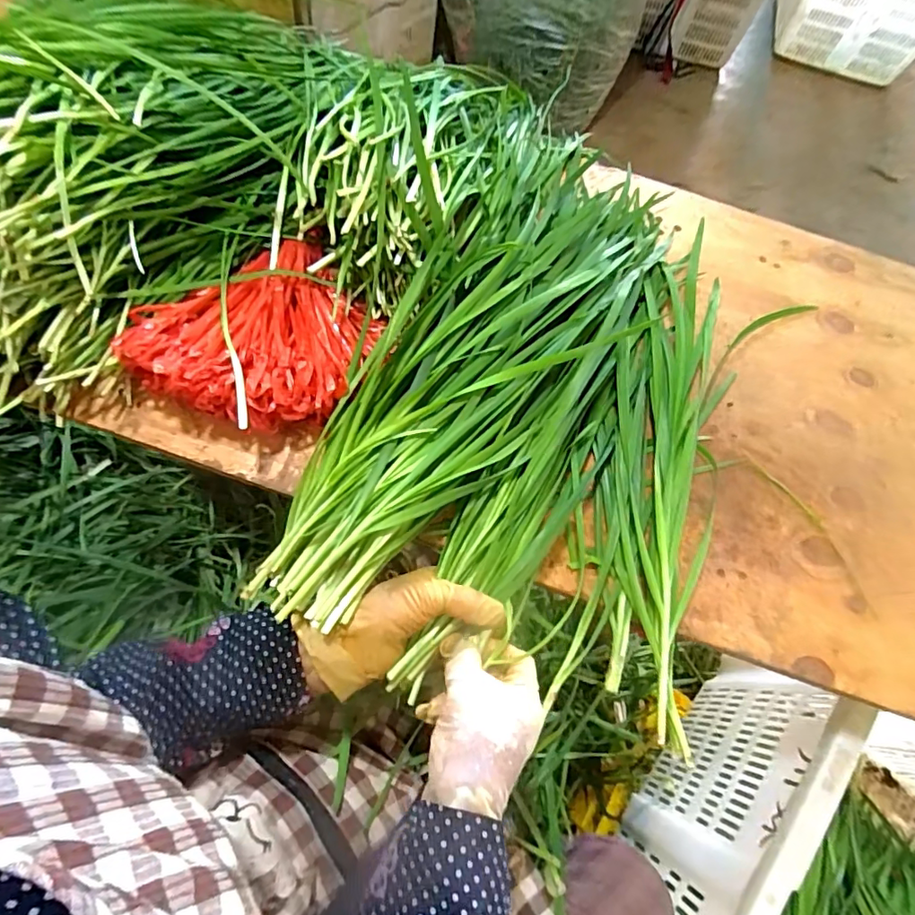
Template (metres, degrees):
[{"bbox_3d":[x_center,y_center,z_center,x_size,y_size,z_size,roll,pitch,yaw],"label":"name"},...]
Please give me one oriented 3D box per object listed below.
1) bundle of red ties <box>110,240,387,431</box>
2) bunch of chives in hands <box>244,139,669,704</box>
[{"bbox_3d":[-0.149,-0.095,0.419,0.154,0.052,0.175,36,70,8],"label":"bundle of red ties"},{"bbox_3d":[0.042,-0.082,0.436,0.195,0.054,0.504,25,68,8],"label":"bunch of chives in hands"}]

